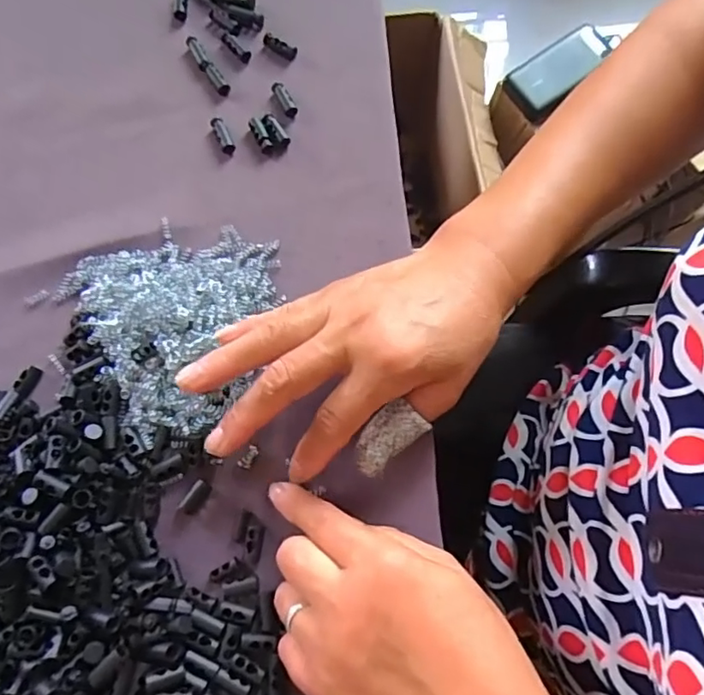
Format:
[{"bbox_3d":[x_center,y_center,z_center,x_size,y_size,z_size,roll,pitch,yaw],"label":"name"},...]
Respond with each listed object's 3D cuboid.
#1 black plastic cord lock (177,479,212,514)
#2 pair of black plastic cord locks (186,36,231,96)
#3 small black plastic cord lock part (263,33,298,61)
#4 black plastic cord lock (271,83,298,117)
[{"bbox_3d":[-0.084,0.081,0.311,0.008,0.008,0.018,36,76,9],"label":"black plastic cord lock"},{"bbox_3d":[-0.099,-0.193,0.393,0.009,0.006,0.053,-32,77,-8],"label":"pair of black plastic cord locks"},{"bbox_3d":[-0.050,-0.206,0.395,0.028,0.006,0.008,37,78,10],"label":"small black plastic cord lock part"},{"bbox_3d":[-0.045,-0.166,0.385,0.009,0.005,0.028,-27,76,-7],"label":"black plastic cord lock"}]

